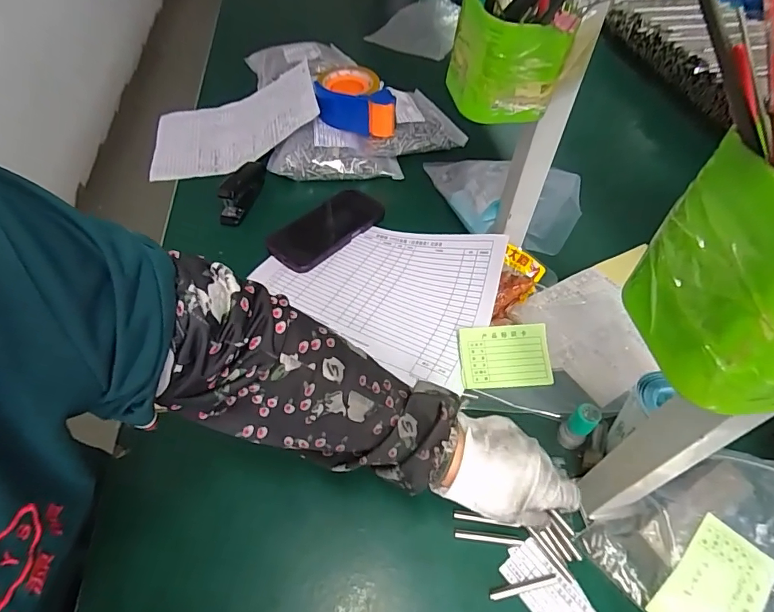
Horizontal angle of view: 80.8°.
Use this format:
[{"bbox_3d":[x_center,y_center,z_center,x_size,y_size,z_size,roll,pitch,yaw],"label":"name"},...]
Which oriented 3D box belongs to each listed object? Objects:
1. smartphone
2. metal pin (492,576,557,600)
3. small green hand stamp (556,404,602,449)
[{"bbox_3d":[-0.087,-0.113,0.640,0.089,0.016,0.173,35,59,23],"label":"smartphone"},{"bbox_3d":[0.113,0.231,0.373,0.058,0.004,0.006,-10,53,-9],"label":"metal pin"},{"bbox_3d":[0.180,0.113,0.427,0.018,0.057,0.024,-35,60,-26],"label":"small green hand stamp"}]

